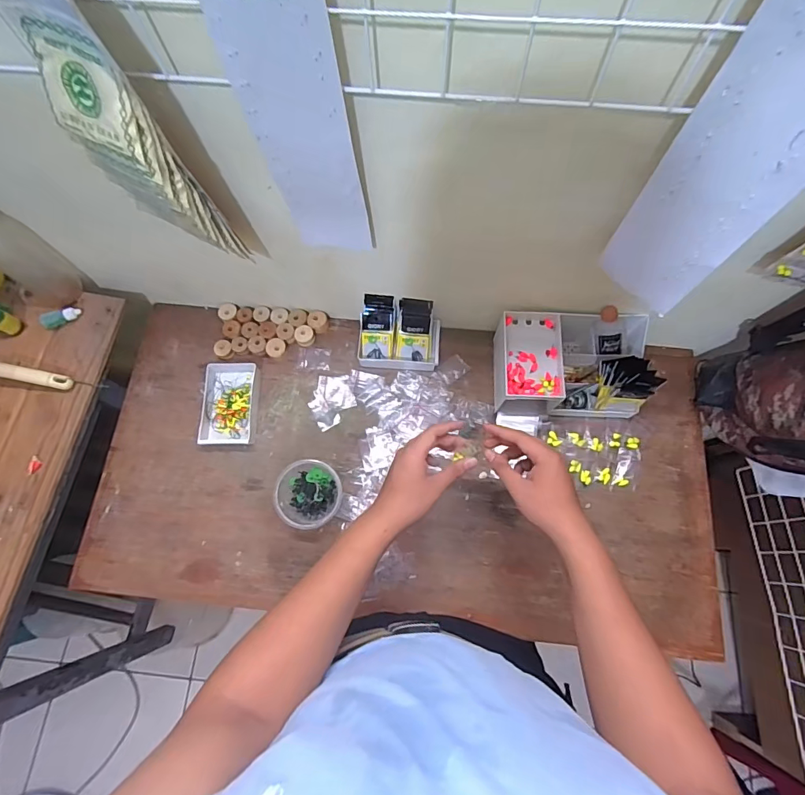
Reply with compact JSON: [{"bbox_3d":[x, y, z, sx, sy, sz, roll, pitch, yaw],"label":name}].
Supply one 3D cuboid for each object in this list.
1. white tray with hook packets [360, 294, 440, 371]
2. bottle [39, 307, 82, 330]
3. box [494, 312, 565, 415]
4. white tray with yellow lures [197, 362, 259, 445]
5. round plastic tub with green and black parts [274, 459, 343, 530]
[{"bbox_3d":[-0.005,-0.107,0.753,0.137,0.081,0.095,5,73,2],"label":"white tray with hook packets"},{"bbox_3d":[-0.557,-0.132,0.720,0.057,0.017,0.021,-29,74,-23],"label":"bottle"},{"bbox_3d":[0.204,-0.055,0.728,0.087,0.092,0.149,2,73,1],"label":"box"},{"bbox_3d":[-0.293,0.010,0.752,0.084,0.031,0.142,-1,73,0],"label":"white tray with yellow lures"},{"bbox_3d":[-0.144,0.152,0.693,0.098,0.051,0.102,0,73,1],"label":"round plastic tub with green and black parts"}]

